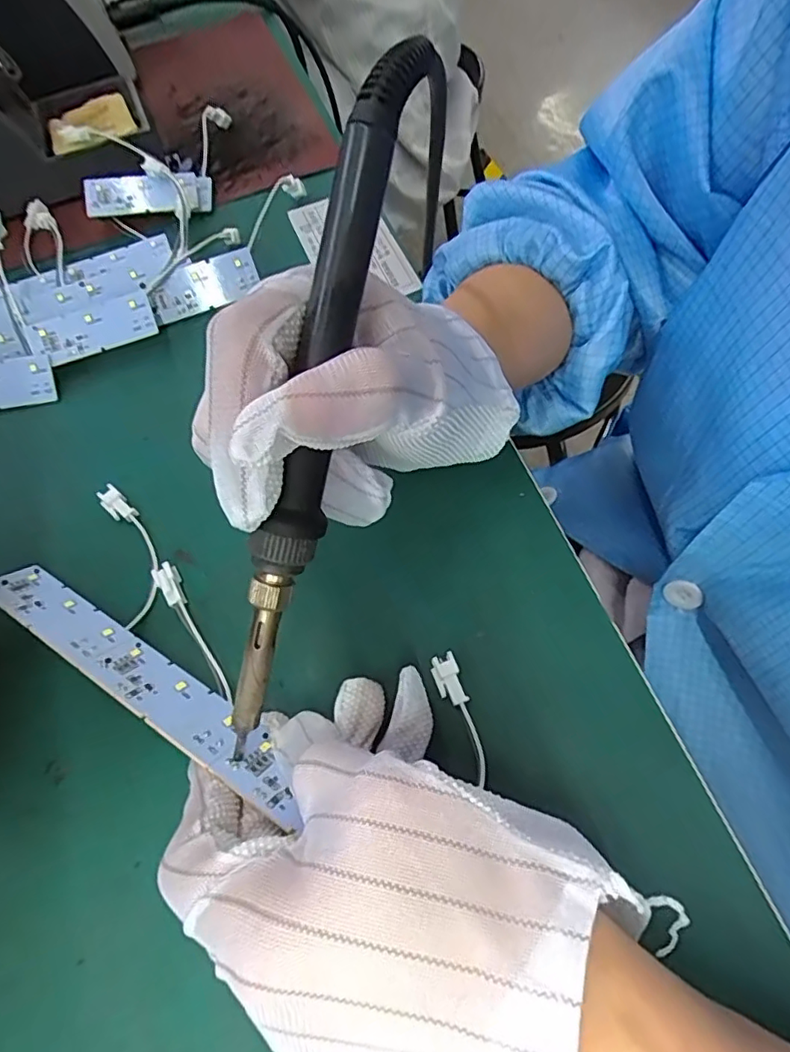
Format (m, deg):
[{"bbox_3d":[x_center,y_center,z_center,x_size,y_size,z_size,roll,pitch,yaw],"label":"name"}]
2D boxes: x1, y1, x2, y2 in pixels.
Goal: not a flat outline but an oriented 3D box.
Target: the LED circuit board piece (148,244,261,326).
[{"bbox_3d":[-0.105,-0.132,0.320,0.058,0.024,0.005,-23,18,-5],"label":"LED circuit board piece"}]

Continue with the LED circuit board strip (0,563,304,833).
[{"bbox_3d":[-0.095,0.053,0.215,0.156,0.004,0.024,26,30,22],"label":"LED circuit board strip"}]

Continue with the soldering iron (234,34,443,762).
[{"bbox_3d":[-0.022,-0.028,0.163,0.015,0.019,0.195,17,102,13],"label":"soldering iron"}]

